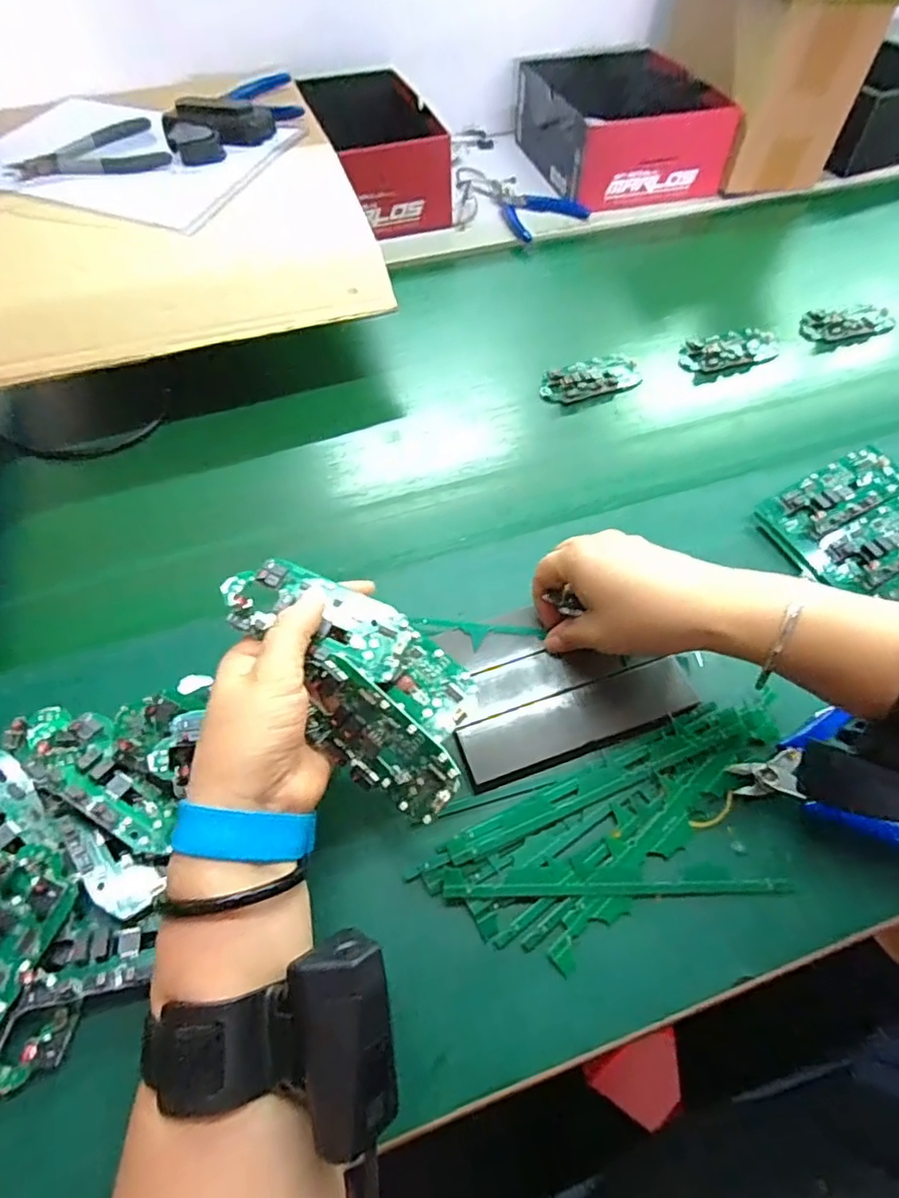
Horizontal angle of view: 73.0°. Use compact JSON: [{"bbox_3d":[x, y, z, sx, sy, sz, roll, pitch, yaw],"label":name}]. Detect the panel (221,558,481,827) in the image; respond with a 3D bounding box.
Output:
[{"bbox_3d":[-0.044,0.034,0.308,0.147,0.041,0.080,36,64,21],"label":"panel"}]

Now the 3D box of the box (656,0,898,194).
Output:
[{"bbox_3d":[0.377,-0.671,0.736,0.183,0.206,0.282,-14,58,-9],"label":"box"}]

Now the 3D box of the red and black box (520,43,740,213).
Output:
[{"bbox_3d":[0.212,-0.611,0.773,0.188,0.094,0.259,-12,58,-7],"label":"red and black box"}]

